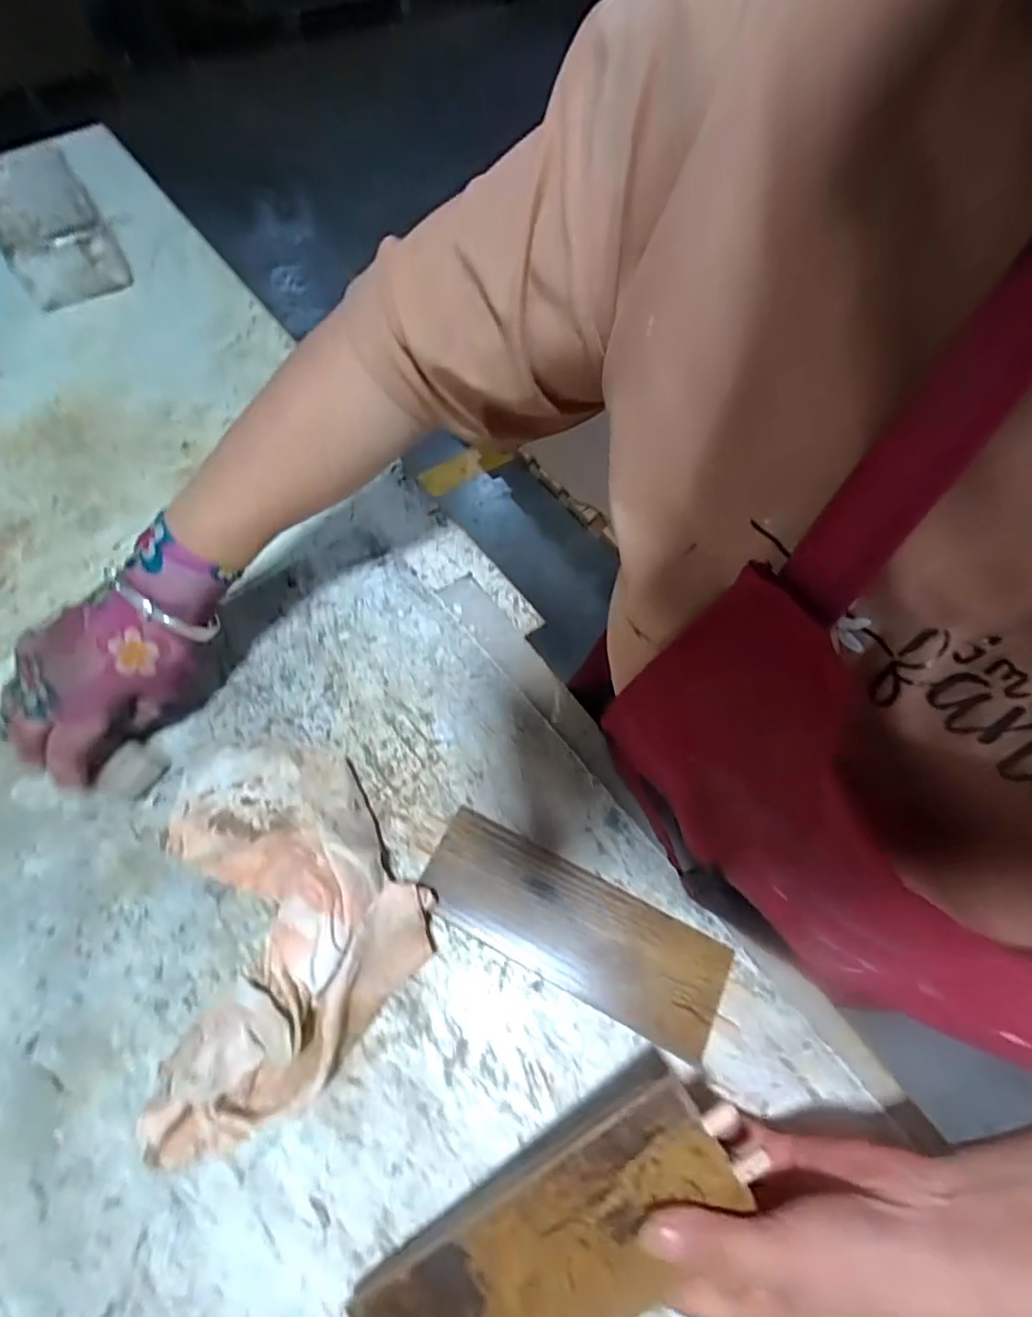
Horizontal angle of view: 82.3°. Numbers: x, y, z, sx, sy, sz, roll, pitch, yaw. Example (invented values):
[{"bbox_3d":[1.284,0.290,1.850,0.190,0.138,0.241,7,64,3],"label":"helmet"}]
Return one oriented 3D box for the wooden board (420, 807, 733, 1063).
[{"bbox_3d":[0.032,0.158,0.357,0.181,0.012,0.066,25,64,11],"label":"wooden board"}]

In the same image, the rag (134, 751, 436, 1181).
[{"bbox_3d":[-0.125,0.142,0.344,0.138,0.059,0.208,-10,63,-7],"label":"rag"}]

